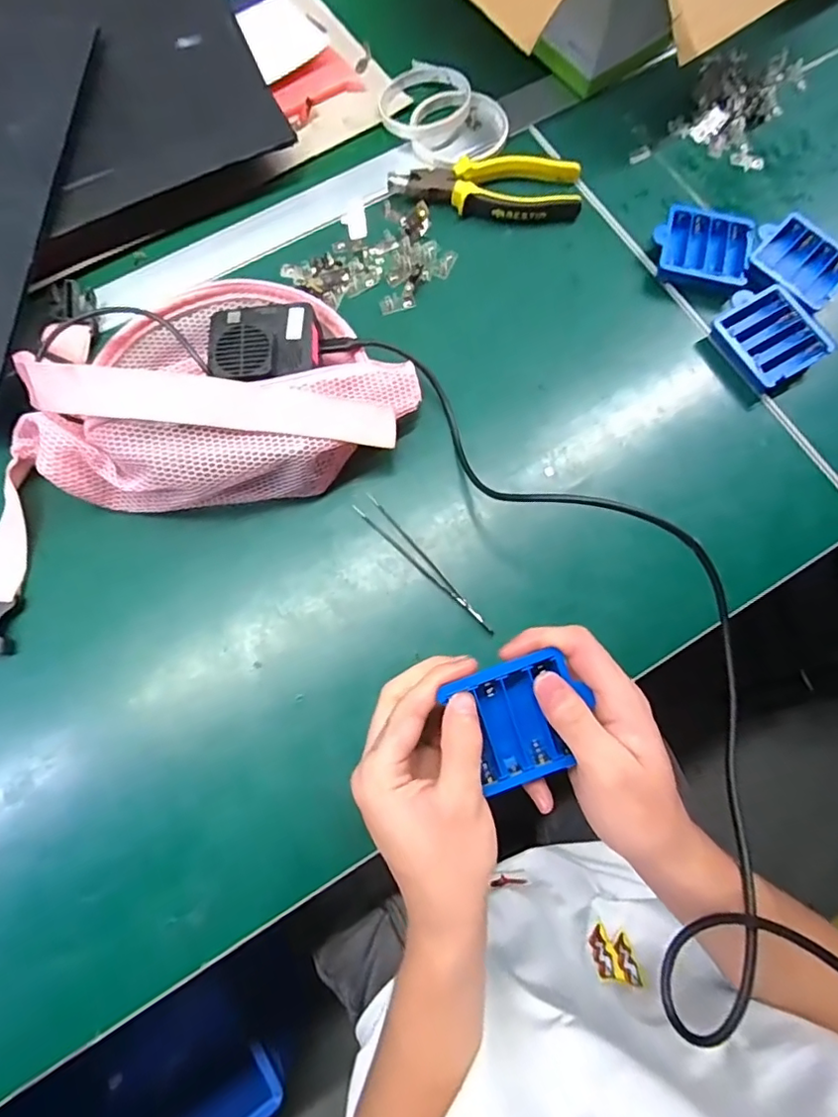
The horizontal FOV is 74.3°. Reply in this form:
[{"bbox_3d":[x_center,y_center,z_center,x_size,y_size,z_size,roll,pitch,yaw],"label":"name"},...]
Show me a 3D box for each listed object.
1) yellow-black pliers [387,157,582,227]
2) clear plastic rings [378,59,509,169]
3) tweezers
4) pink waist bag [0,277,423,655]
[{"bbox_3d":[0.058,-0.310,0.470,0.160,0.023,0.049,-5,76,-1],"label":"yellow-black pliers"},{"bbox_3d":[0.020,-0.396,0.493,0.123,0.019,0.091,35,79,8],"label":"clear plastic rings"},{"bbox_3d":[0.004,0.004,0.397,0.016,0.010,0.134,-43,80,-10],"label":"tweezers"},{"bbox_3d":[-0.184,-0.095,0.388,0.358,0.079,0.179,-26,77,-6],"label":"pink waist bag"}]

